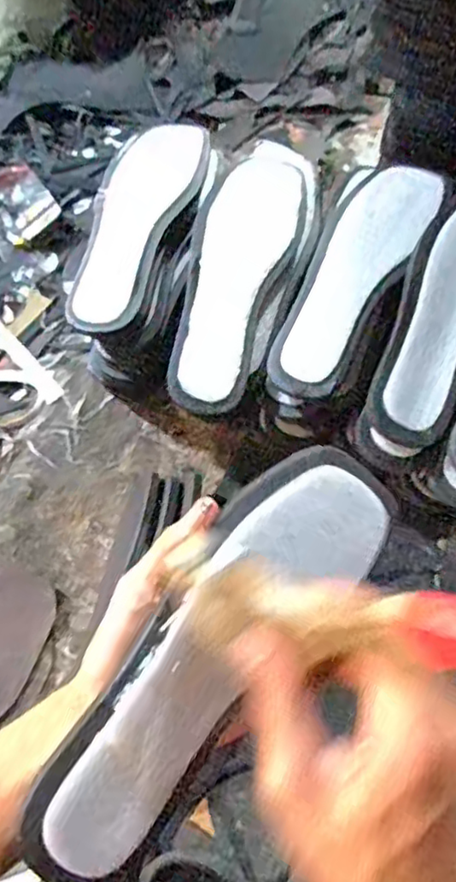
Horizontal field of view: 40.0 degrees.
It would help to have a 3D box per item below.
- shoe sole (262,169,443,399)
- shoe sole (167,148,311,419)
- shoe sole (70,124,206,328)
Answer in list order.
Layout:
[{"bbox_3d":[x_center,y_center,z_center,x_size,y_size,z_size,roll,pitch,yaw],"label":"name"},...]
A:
[{"bbox_3d":[0.106,-0.142,0.538,0.078,0.022,0.229,28,80,12],"label":"shoe sole"},{"bbox_3d":[0.008,-0.146,0.543,0.080,0.022,0.248,16,78,6],"label":"shoe sole"},{"bbox_3d":[-0.085,-0.199,0.566,0.083,0.023,0.233,17,65,7],"label":"shoe sole"}]

